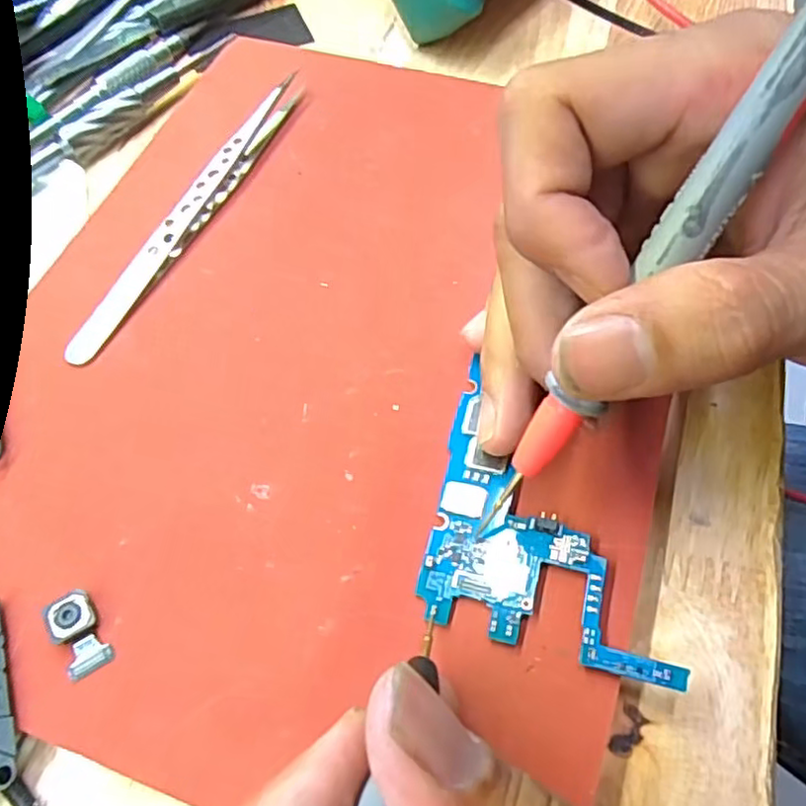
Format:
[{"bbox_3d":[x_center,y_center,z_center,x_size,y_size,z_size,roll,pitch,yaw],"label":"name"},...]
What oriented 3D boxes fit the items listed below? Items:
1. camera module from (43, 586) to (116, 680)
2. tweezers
[{"bbox_3d":[-0.075,0.053,0.153,0.010,0.005,0.019,-31,66,-16],"label":"camera module"},{"bbox_3d":[-0.069,-0.065,0.218,0.008,0.009,0.127,22,64,14],"label":"tweezers"}]

